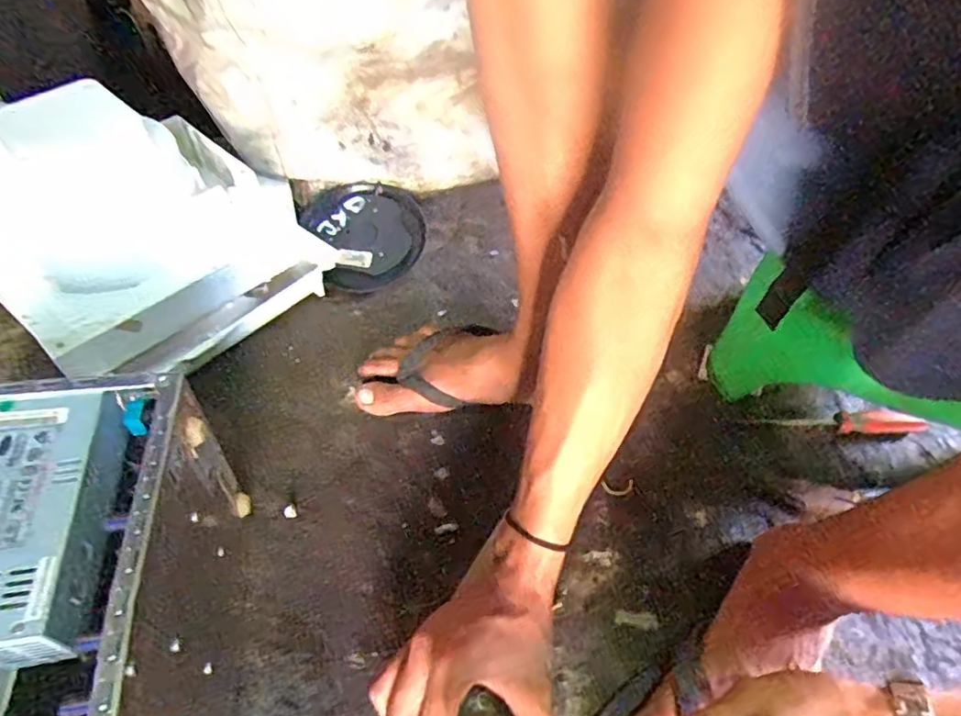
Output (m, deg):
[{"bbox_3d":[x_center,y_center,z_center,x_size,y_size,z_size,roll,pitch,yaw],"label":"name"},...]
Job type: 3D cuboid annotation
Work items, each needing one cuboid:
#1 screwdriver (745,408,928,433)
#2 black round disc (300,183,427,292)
[{"bbox_3d":[0.364,0.066,0.609,0.173,0.021,0.022,0,52,-3],"label":"screwdriver"},{"bbox_3d":[-0.132,-0.152,0.722,0.140,0.015,0.147,6,63,-11],"label":"black round disc"}]

